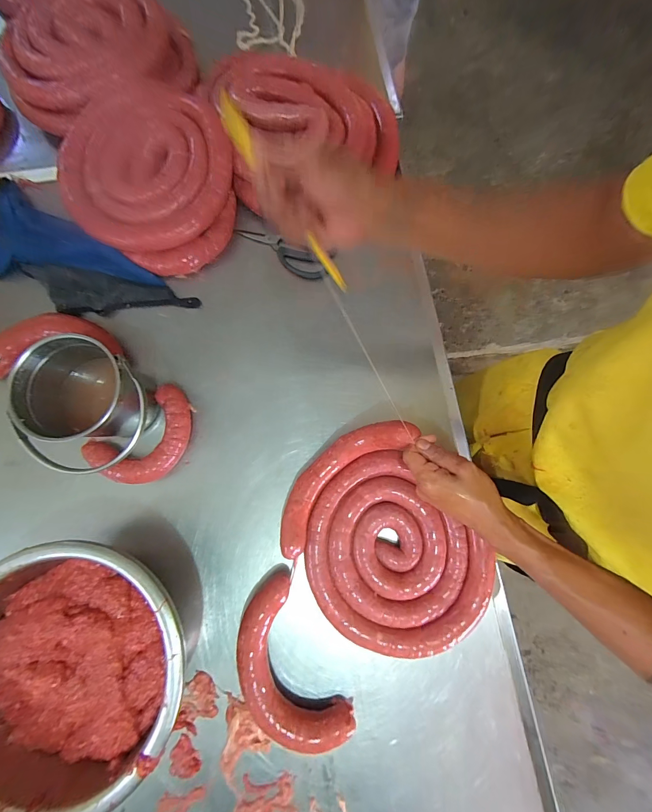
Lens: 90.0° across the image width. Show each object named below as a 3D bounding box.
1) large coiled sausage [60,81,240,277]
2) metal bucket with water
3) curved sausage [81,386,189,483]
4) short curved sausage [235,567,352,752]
[{"bbox_3d":[-0.288,-0.382,0.546,0.291,0.076,0.273,0,80,1],"label":"large coiled sausage"},{"bbox_3d":[-0.314,0.004,0.455,0.150,0.154,0.155,0,80,1],"label":"metal bucket with water"},{"bbox_3d":[-0.271,0.054,0.507,0.161,0.040,0.111,-44,82,-6],"label":"curved sausage"},{"bbox_3d":[-0.057,0.368,0.451,0.113,0.042,0.228,-28,81,-4],"label":"short curved sausage"}]

